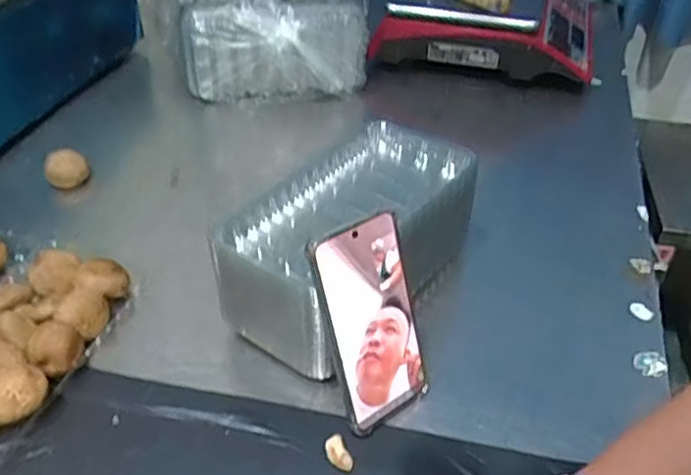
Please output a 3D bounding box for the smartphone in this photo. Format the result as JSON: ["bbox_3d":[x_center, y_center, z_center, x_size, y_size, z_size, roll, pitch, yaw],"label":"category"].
[{"bbox_3d":[0.020,0.064,0.468,0.076,0.158,0.016,-23,22,-25],"label":"smartphone"}]

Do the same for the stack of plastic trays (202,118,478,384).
[{"bbox_3d":[0.010,0.001,0.584,0.131,0.103,0.258,26,47,28],"label":"stack of plastic trays"}]

